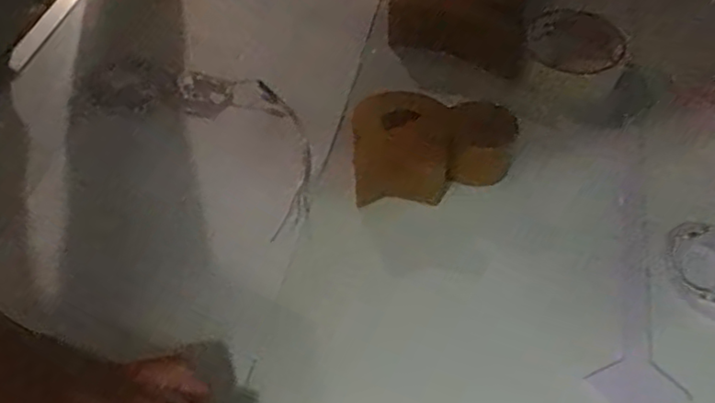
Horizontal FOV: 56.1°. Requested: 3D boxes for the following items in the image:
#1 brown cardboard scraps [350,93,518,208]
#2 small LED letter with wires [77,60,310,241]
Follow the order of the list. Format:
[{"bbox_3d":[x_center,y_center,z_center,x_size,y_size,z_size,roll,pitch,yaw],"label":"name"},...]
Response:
[{"bbox_3d":[0.054,-0.039,0.482,0.114,0.043,0.071,1,50,1],"label":"brown cardboard scraps"},{"bbox_3d":[-0.107,-0.060,0.517,0.220,0.016,0.102,33,57,24],"label":"small LED letter with wires"}]

